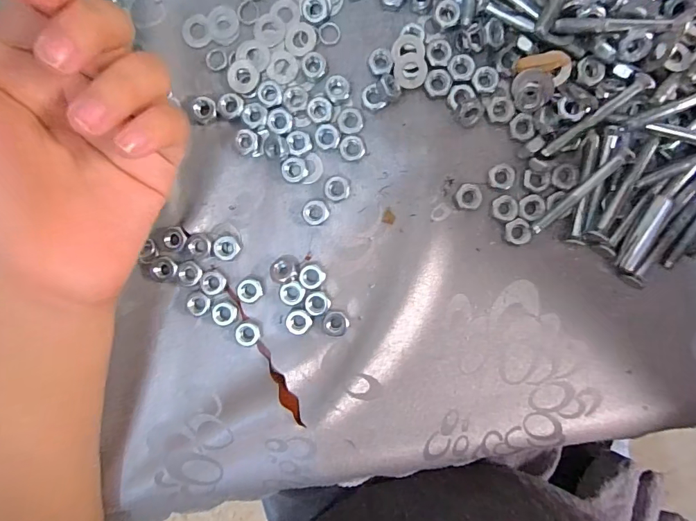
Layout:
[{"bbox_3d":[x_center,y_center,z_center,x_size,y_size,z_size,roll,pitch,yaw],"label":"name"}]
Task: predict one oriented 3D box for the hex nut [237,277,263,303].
[{"bbox_3d":[-0.052,0.016,0.222,0.012,0.005,0.013,-15,92,3],"label":"hex nut"}]

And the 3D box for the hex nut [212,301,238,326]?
[{"bbox_3d":[-0.066,0.028,0.223,0.013,0.004,0.013,-23,91,3],"label":"hex nut"}]

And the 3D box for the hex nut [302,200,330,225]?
[{"bbox_3d":[-0.017,-0.025,0.218,0.012,0.006,0.013,-30,91,3],"label":"hex nut"}]

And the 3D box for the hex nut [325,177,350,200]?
[{"bbox_3d":[-0.005,-0.037,0.217,0.012,0.007,0.012,-6,92,2],"label":"hex nut"}]

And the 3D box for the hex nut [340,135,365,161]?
[{"bbox_3d":[0.002,-0.058,0.216,0.013,0.004,0.012,-5,92,2],"label":"hex nut"}]

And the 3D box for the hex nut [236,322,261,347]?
[{"bbox_3d":[-0.053,0.039,0.222,0.012,0.004,0.012,-13,92,3],"label":"hex nut"}]

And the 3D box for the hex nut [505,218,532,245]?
[{"bbox_3d":[0.087,-0.015,0.213,0.012,0.004,0.013,-25,91,3],"label":"hex nut"}]

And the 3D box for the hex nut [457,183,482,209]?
[{"bbox_3d":[0.062,-0.033,0.213,0.012,0.004,0.012,2,92,2],"label":"hex nut"}]

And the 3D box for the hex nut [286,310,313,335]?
[{"bbox_3d":[-0.026,0.032,0.220,0.013,0.004,0.013,41,93,0],"label":"hex nut"}]

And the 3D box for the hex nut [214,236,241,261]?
[{"bbox_3d":[-0.064,-0.007,0.220,0.013,0.007,0.012,37,93,0],"label":"hex nut"}]

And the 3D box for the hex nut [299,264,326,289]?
[{"bbox_3d":[-0.019,0.008,0.219,0.013,0.006,0.012,-45,90,3],"label":"hex nut"}]

